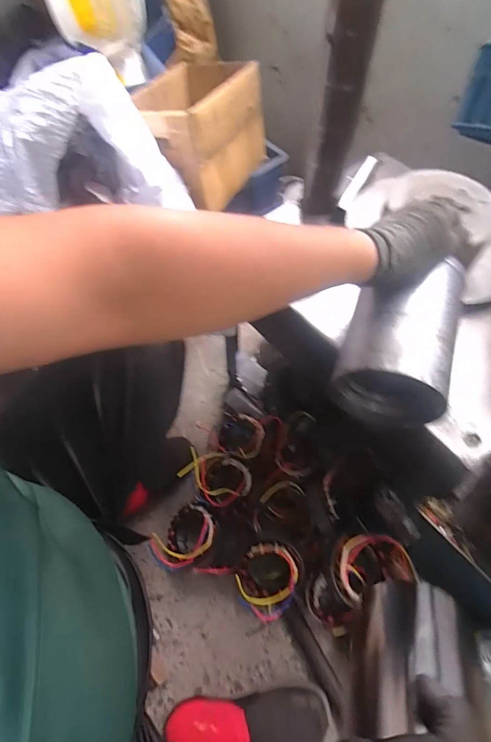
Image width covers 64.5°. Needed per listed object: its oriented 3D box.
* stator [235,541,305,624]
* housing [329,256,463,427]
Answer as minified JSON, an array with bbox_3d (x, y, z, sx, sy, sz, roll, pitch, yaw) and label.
[{"bbox_3d":[0.041,0.366,0.694,0.103,0.065,0.135,30,90,4],"label":"stator"},{"bbox_3d":[0.172,-0.031,0.441,0.111,0.120,0.143,15,62,8],"label":"housing"}]

